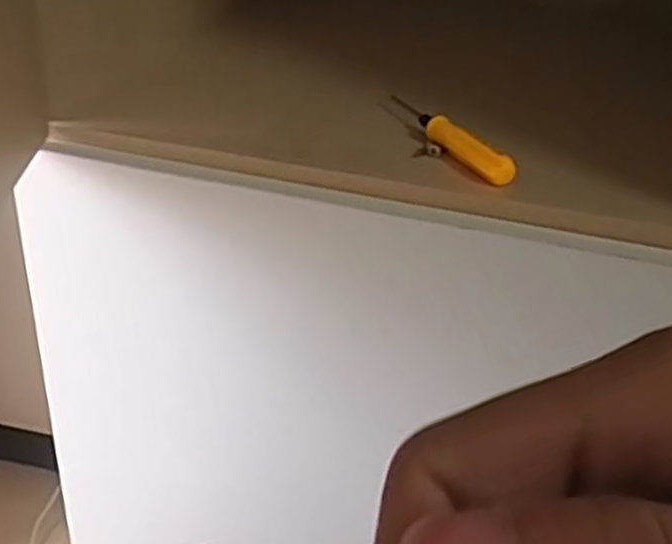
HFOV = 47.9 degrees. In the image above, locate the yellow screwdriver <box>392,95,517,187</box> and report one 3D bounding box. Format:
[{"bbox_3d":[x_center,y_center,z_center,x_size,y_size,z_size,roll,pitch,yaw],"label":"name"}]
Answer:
[{"bbox_3d":[0.061,-0.078,0.433,0.014,0.015,0.117,-11,34,-25],"label":"yellow screwdriver"}]

